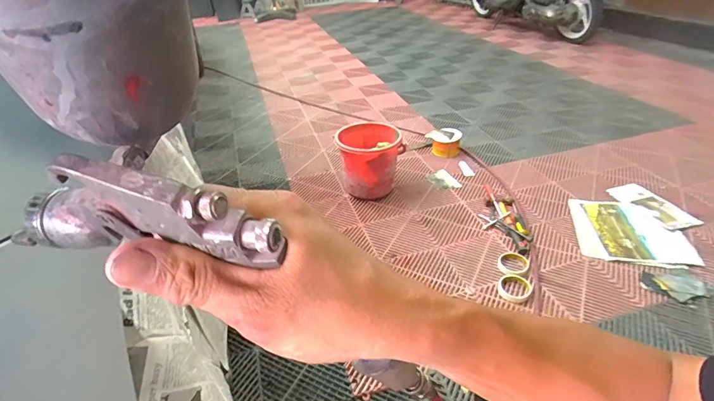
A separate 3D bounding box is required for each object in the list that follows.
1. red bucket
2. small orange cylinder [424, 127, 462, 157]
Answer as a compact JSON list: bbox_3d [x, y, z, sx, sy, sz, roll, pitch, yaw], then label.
[{"bbox_3d":[0.052,-0.149,1.524,0.237,0.231,0.243,-5,34,-3],"label":"red bucket"},{"bbox_3d":[0.397,-0.261,1.792,0.150,0.086,0.138,-5,34,-2],"label":"small orange cylinder"}]

